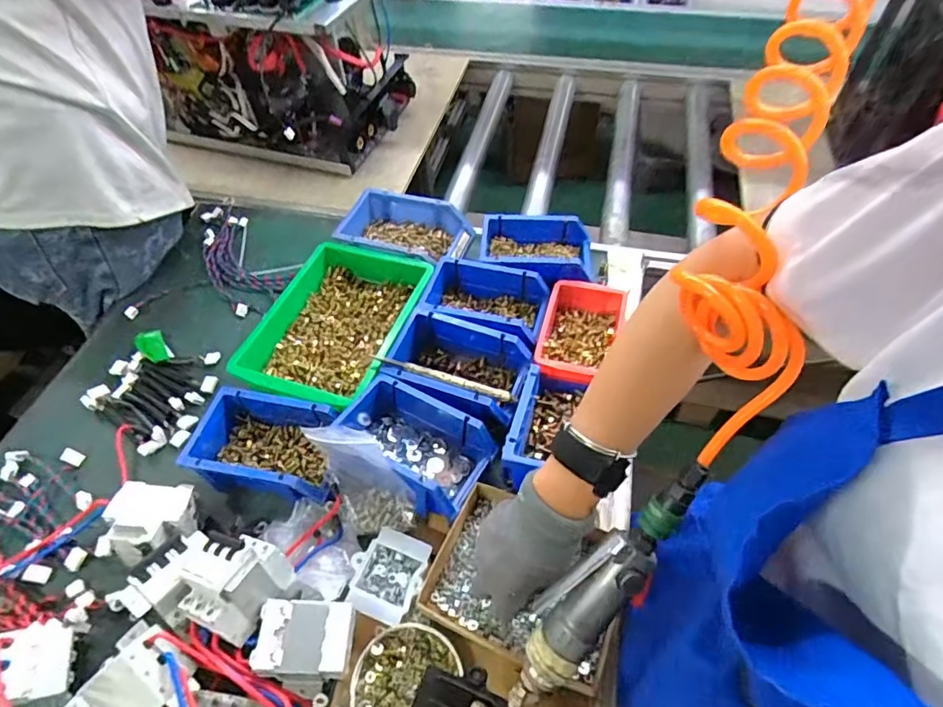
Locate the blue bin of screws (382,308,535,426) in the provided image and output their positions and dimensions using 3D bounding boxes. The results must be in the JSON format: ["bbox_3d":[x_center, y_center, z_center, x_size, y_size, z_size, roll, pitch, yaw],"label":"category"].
[{"bbox_3d":[-0.018,0.017,0.642,0.165,0.064,0.103,16,55,14],"label":"blue bin of screws"}]

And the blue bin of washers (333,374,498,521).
[{"bbox_3d":[-0.069,0.095,0.573,0.173,0.062,0.102,25,58,19],"label":"blue bin of washers"}]

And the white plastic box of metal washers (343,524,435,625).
[{"bbox_3d":[-0.081,0.217,0.515,0.070,0.023,0.077,16,55,14],"label":"white plastic box of metal washers"}]

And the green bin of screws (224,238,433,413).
[{"bbox_3d":[-0.181,-0.032,0.704,0.194,0.072,0.251,15,55,13],"label":"green bin of screws"}]

